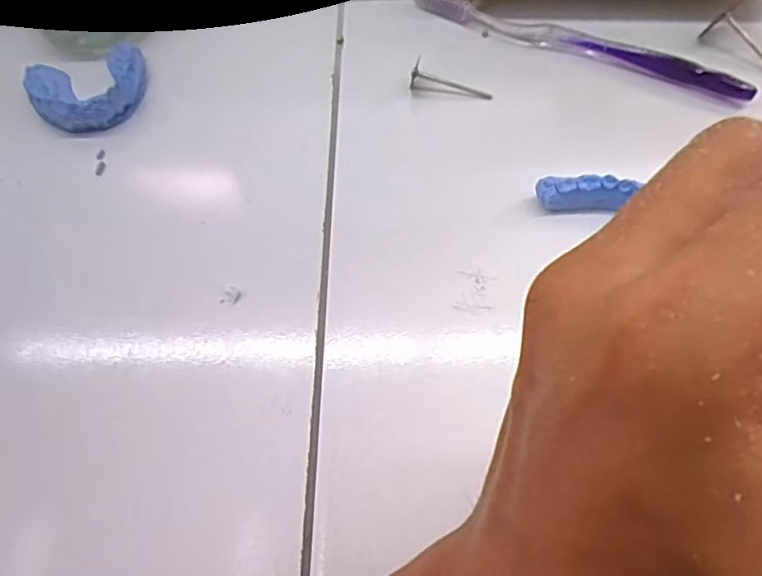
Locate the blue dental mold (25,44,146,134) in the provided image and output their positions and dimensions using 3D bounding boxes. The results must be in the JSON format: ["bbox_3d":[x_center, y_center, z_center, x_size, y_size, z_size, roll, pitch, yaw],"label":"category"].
[{"bbox_3d":[-0.161,-0.109,0.316,0.060,0.017,0.051,-10,63,-2],"label":"blue dental mold"}]

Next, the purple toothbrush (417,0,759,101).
[{"bbox_3d":[0.104,-0.136,0.318,0.187,0.012,0.017,25,67,15],"label":"purple toothbrush"}]

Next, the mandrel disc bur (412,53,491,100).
[{"bbox_3d":[0.038,-0.112,0.311,0.043,0.012,0.013,9,64,8],"label":"mandrel disc bur"}]

